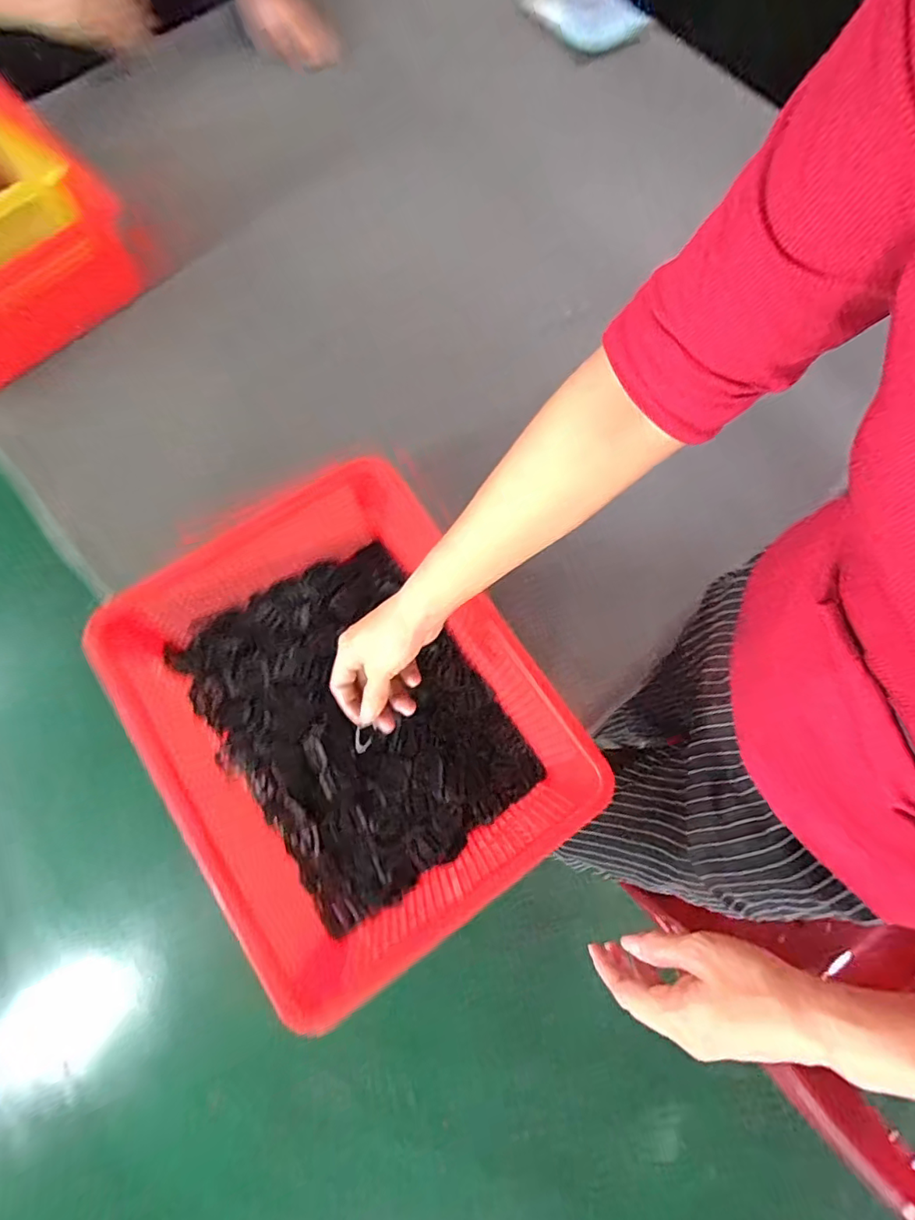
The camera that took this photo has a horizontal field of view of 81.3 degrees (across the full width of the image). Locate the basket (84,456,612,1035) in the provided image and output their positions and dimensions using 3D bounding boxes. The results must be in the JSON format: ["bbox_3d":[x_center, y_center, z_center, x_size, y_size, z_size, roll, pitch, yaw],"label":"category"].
[{"bbox_3d":[-0.094,0.091,0.494,0.299,0.112,0.377,-33,76,-9],"label":"basket"}]

